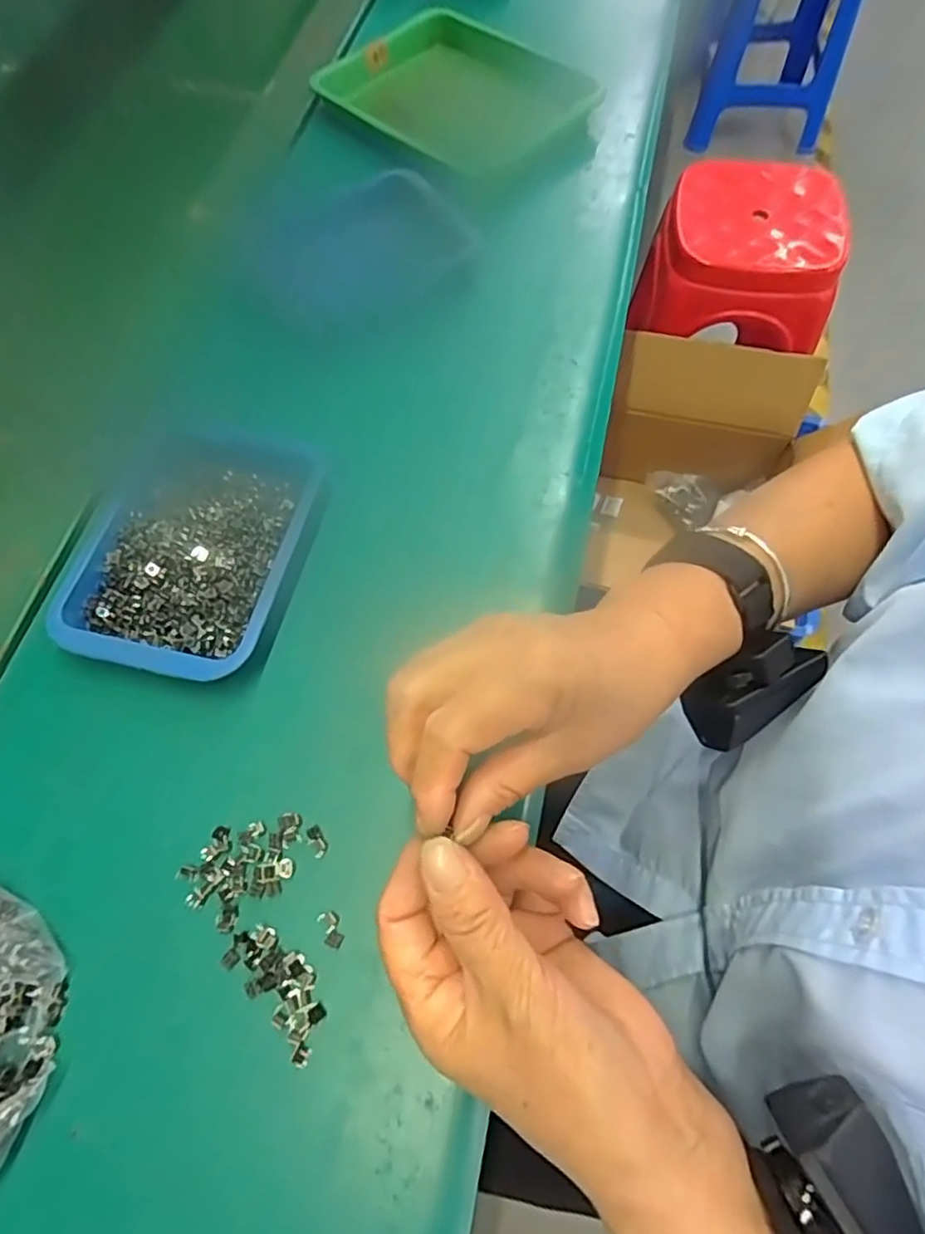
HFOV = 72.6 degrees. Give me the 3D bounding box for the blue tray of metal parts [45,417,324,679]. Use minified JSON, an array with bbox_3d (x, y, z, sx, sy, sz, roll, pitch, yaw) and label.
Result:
[{"bbox_3d":[-0.161,-0.048,0.367,0.122,0.020,0.167,8,67,5],"label":"blue tray of metal parts"}]

